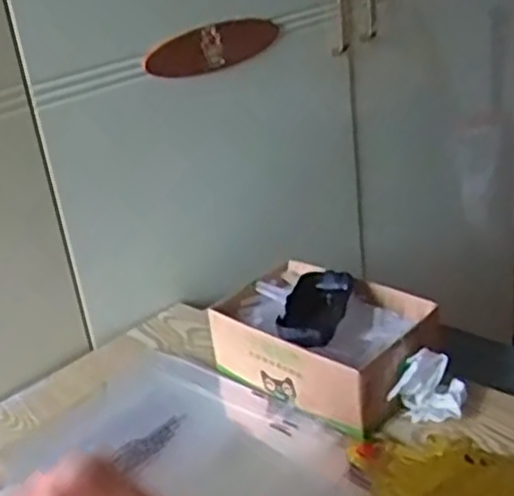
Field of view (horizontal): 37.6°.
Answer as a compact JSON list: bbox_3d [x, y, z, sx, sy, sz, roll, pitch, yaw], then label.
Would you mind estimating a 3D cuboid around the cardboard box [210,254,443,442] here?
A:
[{"bbox_3d":[0.061,0.082,0.697,0.191,0.076,0.143,14,32,37],"label":"cardboard box"}]

